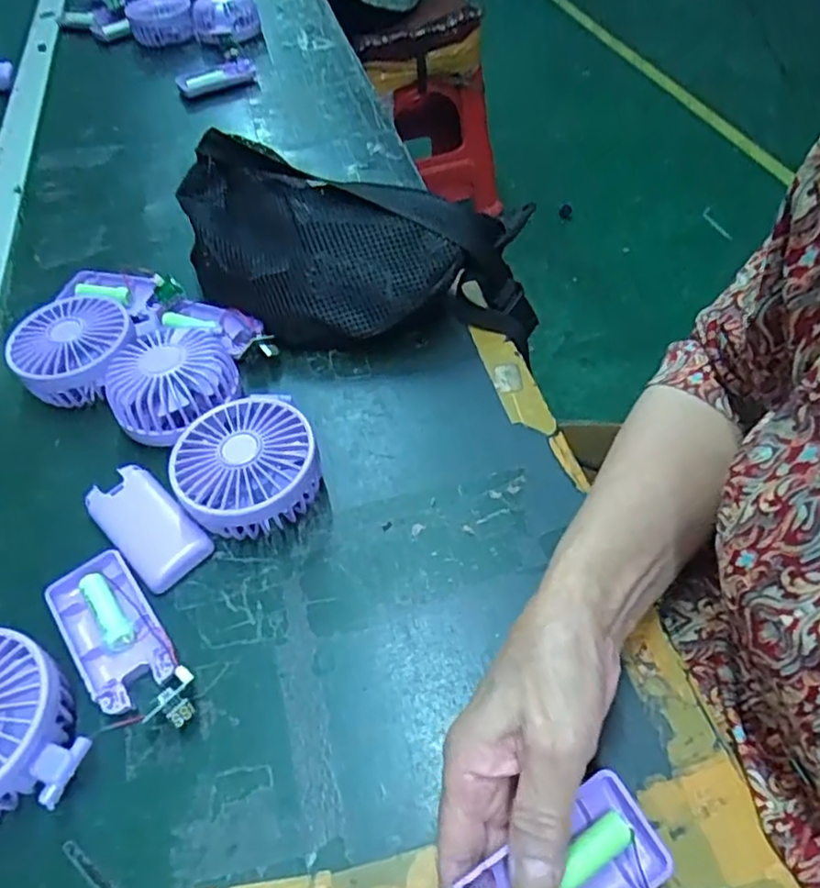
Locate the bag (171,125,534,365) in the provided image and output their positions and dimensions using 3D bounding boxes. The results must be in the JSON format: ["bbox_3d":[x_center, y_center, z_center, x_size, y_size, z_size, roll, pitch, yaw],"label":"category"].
[{"bbox_3d":[-0.056,-0.147,0.503,0.297,0.086,0.137,11,53,13],"label":"bag"}]

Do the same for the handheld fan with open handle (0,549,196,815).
[{"bbox_3d":[-0.192,0.124,0.327,0.131,0.042,0.114,-34,57,-21],"label":"handheld fan with open handle"}]

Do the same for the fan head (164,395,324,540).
[{"bbox_3d":[-0.099,0.016,0.403,0.082,0.043,0.084,-2,51,3],"label":"fan head"}]

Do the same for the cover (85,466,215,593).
[{"bbox_3d":[-0.162,0.050,0.402,0.087,0.015,0.043,36,62,28],"label":"cover"}]

